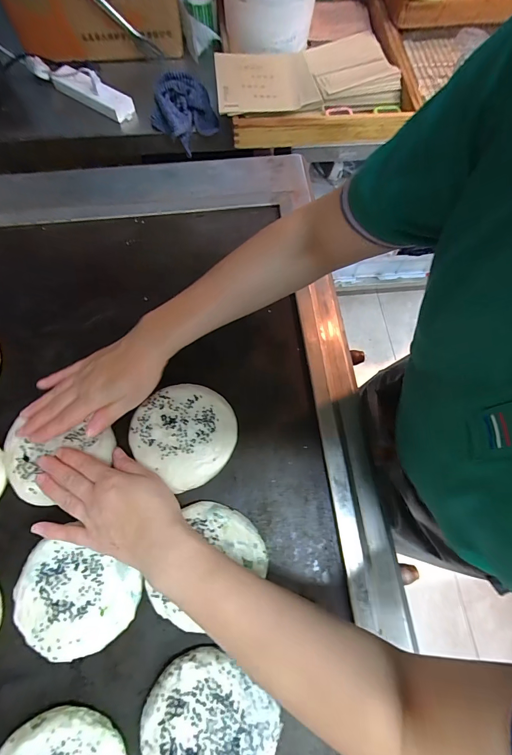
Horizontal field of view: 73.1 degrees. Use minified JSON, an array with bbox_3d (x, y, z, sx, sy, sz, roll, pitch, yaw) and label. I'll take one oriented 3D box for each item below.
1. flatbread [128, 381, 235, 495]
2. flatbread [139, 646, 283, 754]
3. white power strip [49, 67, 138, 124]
[{"bbox_3d":[-0.083,0.064,0.413,0.116,0.020,0.111,34,73,10],"label":"flatbread"},{"bbox_3d":[-0.046,0.327,0.324,0.117,0.026,0.109,0,71,-1],"label":"flatbread"},{"bbox_3d":[-0.378,-0.663,0.794,0.235,0.032,0.064,36,74,10],"label":"white power strip"}]

